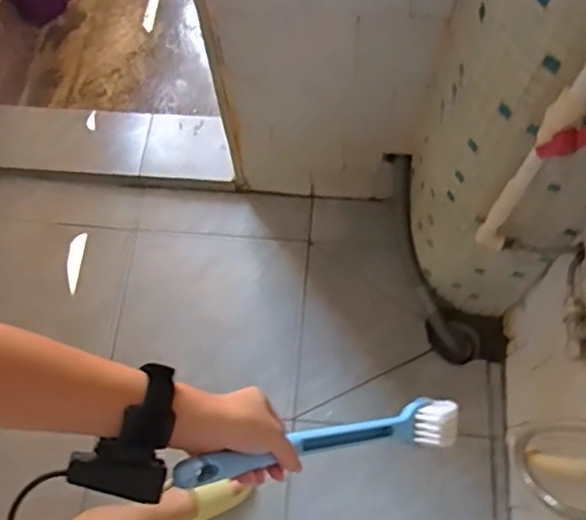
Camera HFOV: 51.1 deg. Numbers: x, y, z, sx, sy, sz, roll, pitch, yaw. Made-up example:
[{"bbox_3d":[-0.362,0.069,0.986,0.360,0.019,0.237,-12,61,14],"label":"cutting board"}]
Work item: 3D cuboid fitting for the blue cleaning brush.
[{"bbox_3d":[0.044,0.167,0.555,0.043,0.357,0.048,-38,61,35],"label":"blue cleaning brush"}]

